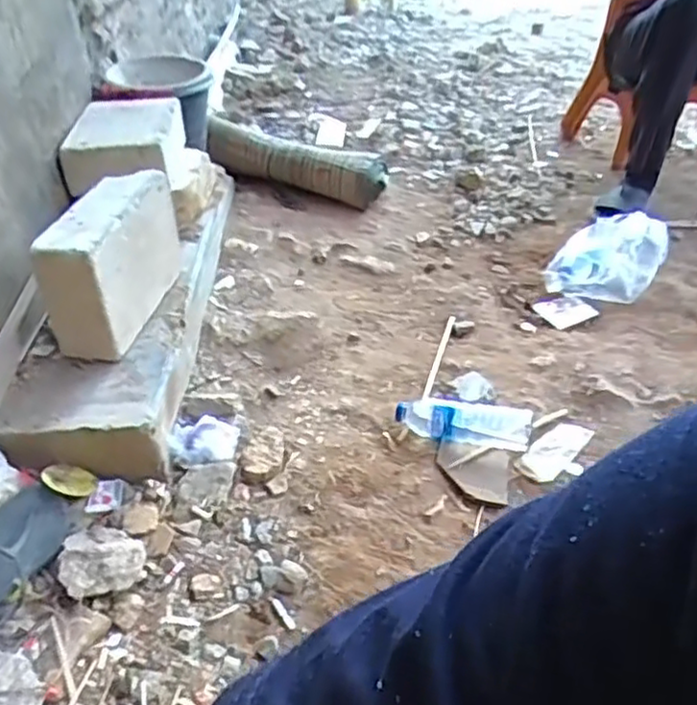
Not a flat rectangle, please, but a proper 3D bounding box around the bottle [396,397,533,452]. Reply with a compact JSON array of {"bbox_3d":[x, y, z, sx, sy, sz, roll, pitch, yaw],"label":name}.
[{"bbox_3d":[0.179,0.115,1.103,0.212,0.063,0.063,9,38,14],"label":"bottle"}]

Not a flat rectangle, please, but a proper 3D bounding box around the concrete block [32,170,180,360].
[{"bbox_3d":[-0.377,-0.152,1.125,0.110,0.198,0.287,3,37,6],"label":"concrete block"}]

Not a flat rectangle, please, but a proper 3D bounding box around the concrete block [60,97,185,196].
[{"bbox_3d":[-0.444,-0.430,1.411,0.207,0.083,0.314,-4,37,-4],"label":"concrete block"}]

